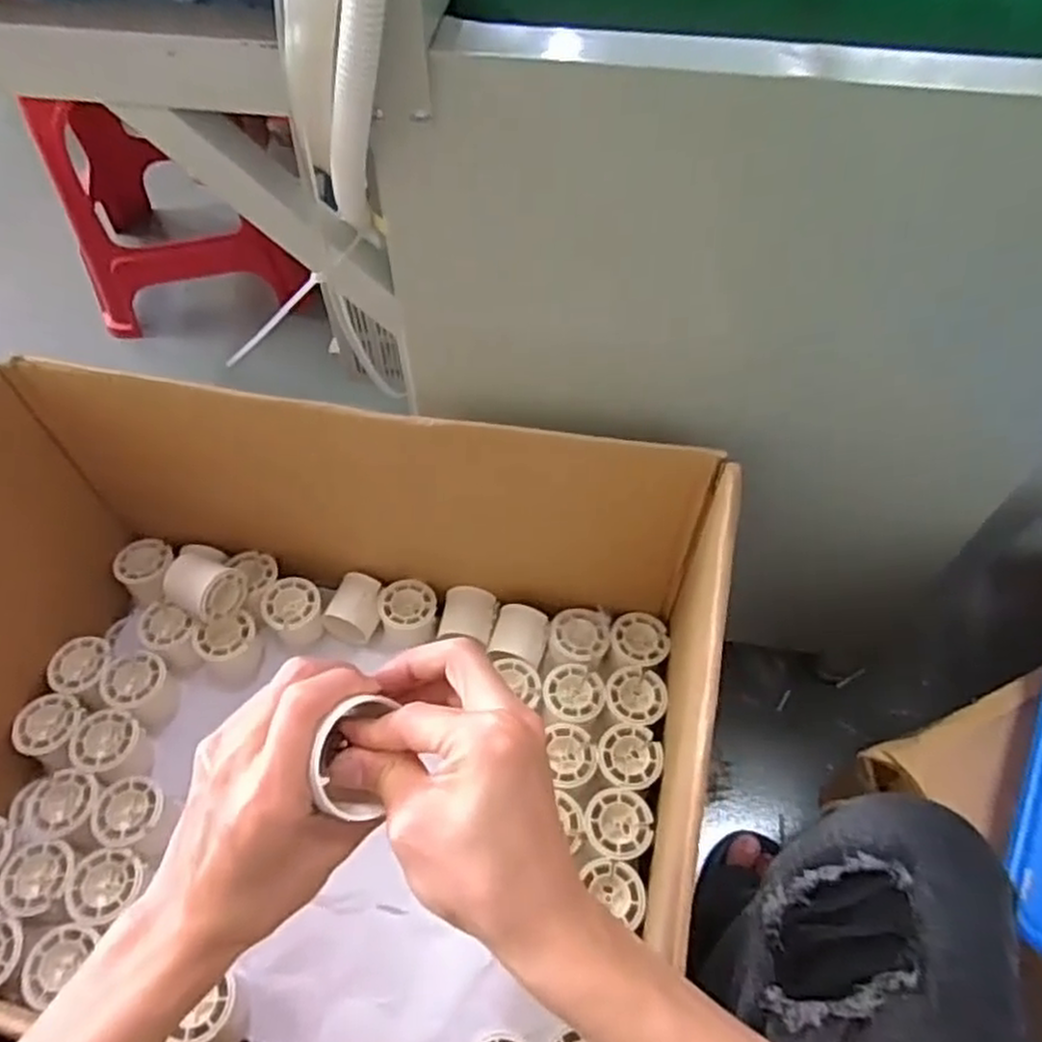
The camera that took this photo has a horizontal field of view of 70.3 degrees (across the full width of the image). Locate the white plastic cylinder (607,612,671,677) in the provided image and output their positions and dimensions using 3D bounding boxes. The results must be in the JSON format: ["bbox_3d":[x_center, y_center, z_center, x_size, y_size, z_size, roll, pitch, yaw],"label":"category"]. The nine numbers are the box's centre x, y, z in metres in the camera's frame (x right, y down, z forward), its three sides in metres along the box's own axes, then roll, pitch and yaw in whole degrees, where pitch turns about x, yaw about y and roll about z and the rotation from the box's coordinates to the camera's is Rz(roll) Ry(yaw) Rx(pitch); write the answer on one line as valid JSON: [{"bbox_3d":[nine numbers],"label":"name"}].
[{"bbox_3d":[0.112,0.123,0.715,0.053,0.046,0.054,0,57,0],"label":"white plastic cylinder"}]

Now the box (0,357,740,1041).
[{"bbox_3d":[-0.176,0.141,0.565,0.570,0.284,0.451,10,57,7],"label":"box"}]

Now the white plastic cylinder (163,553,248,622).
[{"bbox_3d":[-0.297,0.062,0.698,0.062,0.044,0.053,26,61,16],"label":"white plastic cylinder"}]

